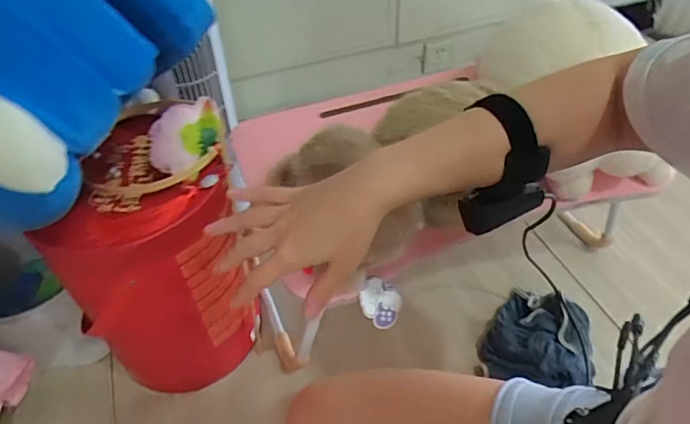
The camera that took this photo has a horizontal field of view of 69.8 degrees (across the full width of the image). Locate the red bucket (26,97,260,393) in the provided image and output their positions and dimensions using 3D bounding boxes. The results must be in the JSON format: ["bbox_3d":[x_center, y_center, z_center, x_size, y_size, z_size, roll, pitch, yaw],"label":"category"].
[{"bbox_3d":[-0.256,0.049,0.716,0.216,0.427,0.242,-12,47,-9],"label":"red bucket"}]

